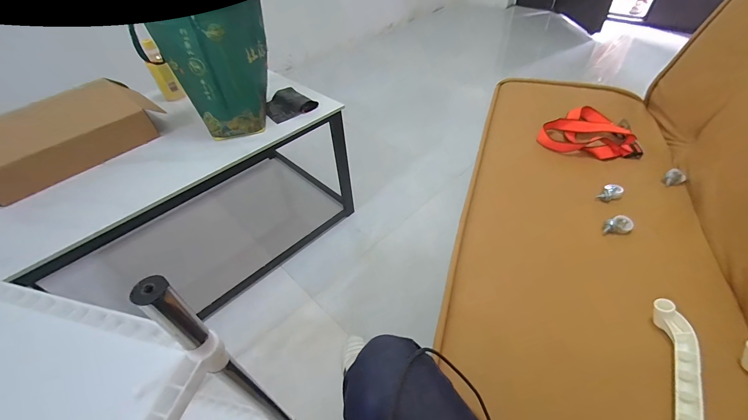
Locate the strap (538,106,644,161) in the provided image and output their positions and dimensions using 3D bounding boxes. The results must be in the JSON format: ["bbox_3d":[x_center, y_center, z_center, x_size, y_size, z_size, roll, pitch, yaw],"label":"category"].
[{"bbox_3d":[0.613,-0.220,0.910,0.247,0.038,0.197,23,51,23],"label":"strap"}]

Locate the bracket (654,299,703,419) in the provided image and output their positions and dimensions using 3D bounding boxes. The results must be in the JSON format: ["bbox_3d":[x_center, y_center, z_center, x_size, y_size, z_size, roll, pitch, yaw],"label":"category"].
[{"bbox_3d":[0.423,0.268,0.454,0.069,0.050,0.291,22,51,23],"label":"bracket"}]

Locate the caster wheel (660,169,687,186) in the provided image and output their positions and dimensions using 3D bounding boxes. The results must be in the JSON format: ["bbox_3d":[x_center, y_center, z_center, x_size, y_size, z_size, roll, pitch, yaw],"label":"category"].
[{"bbox_3d":[0.729,-0.077,0.781,0.050,0.025,0.038,-30,51,-24],"label":"caster wheel"}]

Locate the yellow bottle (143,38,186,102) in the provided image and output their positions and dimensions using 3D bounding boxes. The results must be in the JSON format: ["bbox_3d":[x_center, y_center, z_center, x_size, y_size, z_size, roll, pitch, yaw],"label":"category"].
[{"bbox_3d":[-0.629,-0.402,0.967,0.047,0.159,0.060,13,47,15],"label":"yellow bottle"}]

